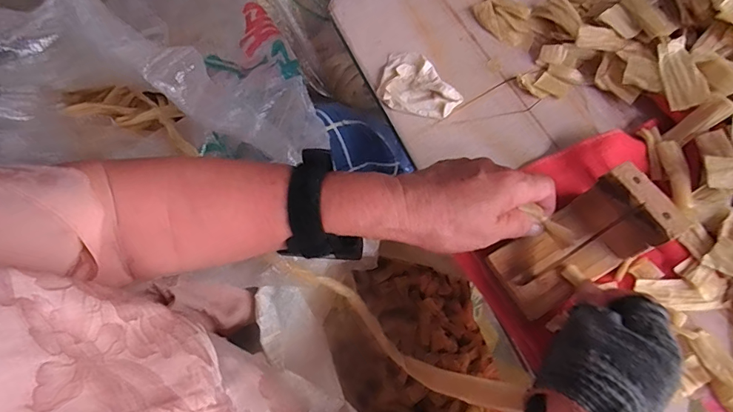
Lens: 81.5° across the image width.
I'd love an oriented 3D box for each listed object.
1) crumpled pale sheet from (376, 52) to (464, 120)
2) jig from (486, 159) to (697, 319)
[{"bbox_3d":[0.045,-0.119,0.421,0.063,0.014,0.085,-28,70,-9],"label":"crumpled pale sheet"},{"bbox_3d":[0.156,0.028,0.316,0.103,0.073,0.058,-29,70,-10],"label":"jig"}]

